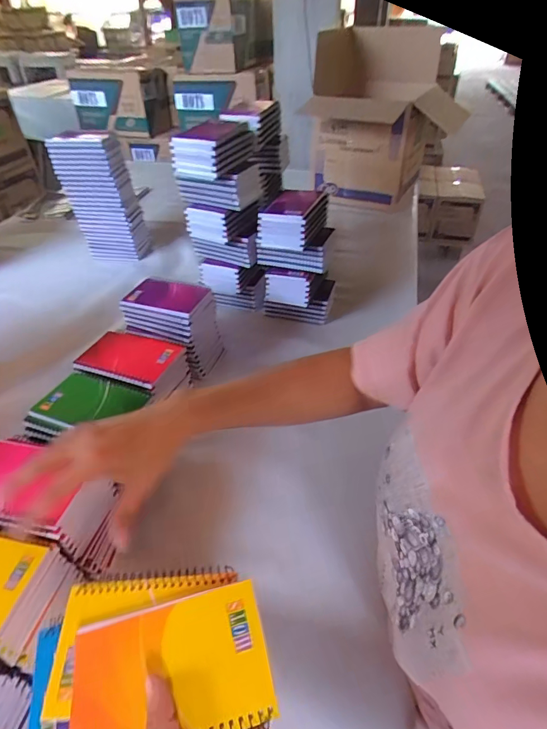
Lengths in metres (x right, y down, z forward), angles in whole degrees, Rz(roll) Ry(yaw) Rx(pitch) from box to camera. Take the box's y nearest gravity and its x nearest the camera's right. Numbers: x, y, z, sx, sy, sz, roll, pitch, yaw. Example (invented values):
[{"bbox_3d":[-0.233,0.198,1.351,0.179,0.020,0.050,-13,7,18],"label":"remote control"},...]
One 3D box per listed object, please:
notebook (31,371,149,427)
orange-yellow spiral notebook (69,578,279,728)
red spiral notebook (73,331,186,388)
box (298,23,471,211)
[{"bbox_3d":[-0.231,0.049,0.513,0.124,0.007,0.080,13,44,15],"label":"notebook"},{"bbox_3d":[-0.070,0.206,0.274,0.130,0.005,0.083,-15,51,-6],"label":"orange-yellow spiral notebook"},{"bbox_3d":[-0.203,-0.013,0.571,0.128,0.017,0.081,14,44,15],"label":"red spiral notebook"},{"bbox_3d":[0.346,-0.746,1.226,0.382,0.390,0.404,14,44,16],"label":"box"}]

